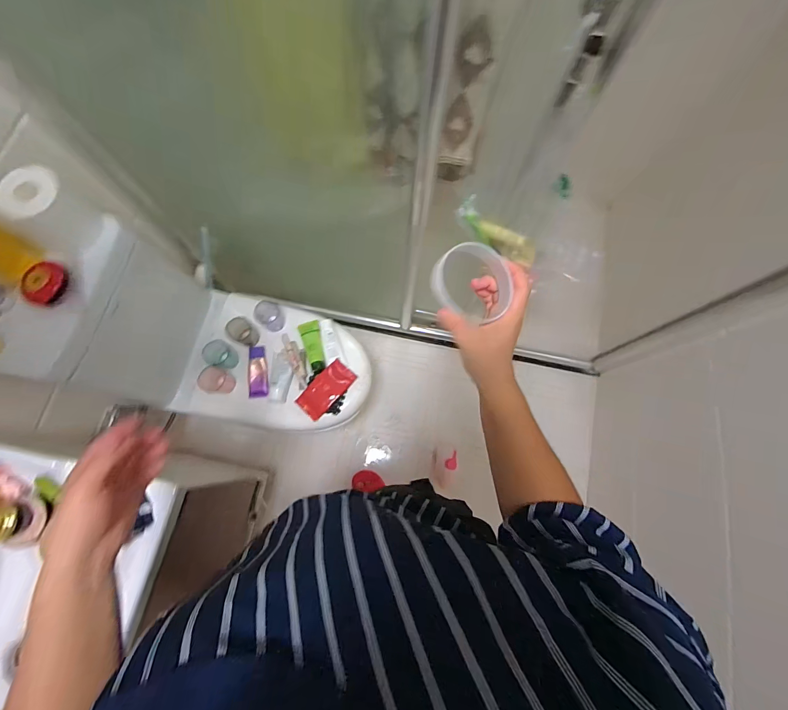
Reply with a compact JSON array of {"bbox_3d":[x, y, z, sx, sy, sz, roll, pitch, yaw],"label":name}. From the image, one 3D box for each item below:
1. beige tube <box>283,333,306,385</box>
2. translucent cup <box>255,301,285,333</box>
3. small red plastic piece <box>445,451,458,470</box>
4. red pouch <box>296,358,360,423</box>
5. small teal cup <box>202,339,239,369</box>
[{"bbox_3d":[-0.258,0.005,0.923,0.030,0.024,0.142,-24,76,-7],"label":"beige tube"},{"bbox_3d":[-0.321,-0.101,0.928,0.061,0.087,0.051,-43,80,-11],"label":"translucent cup"},{"bbox_3d":[0.180,0.328,1.111,0.035,0.031,0.057,8,75,1],"label":"small red plastic piece"},{"bbox_3d":[-0.172,0.089,0.912,0.072,0.028,0.154,40,78,9],"label":"red pouch"},{"bbox_3d":[-0.435,0.001,0.898,0.069,0.058,0.062,30,76,7],"label":"small teal cup"}]

